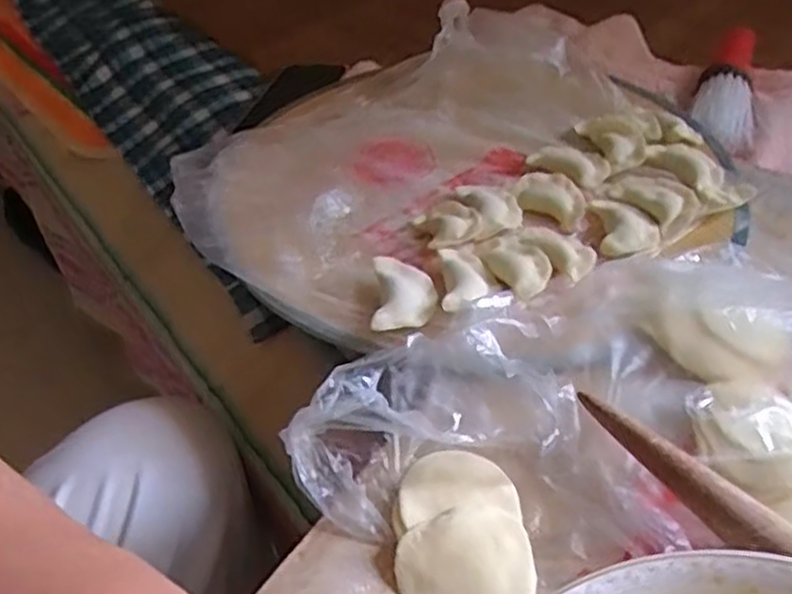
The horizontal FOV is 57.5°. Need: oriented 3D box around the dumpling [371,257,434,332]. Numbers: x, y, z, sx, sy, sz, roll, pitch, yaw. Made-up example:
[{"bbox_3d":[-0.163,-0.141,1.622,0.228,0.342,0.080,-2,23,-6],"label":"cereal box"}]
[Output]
[{"bbox_3d":[0.004,0.001,0.403,0.033,0.016,0.052,2,44,-1],"label":"dumpling"}]

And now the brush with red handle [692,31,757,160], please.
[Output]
[{"bbox_3d":[0.269,-0.170,0.580,0.047,0.025,0.155,17,46,14],"label":"brush with red handle"}]

